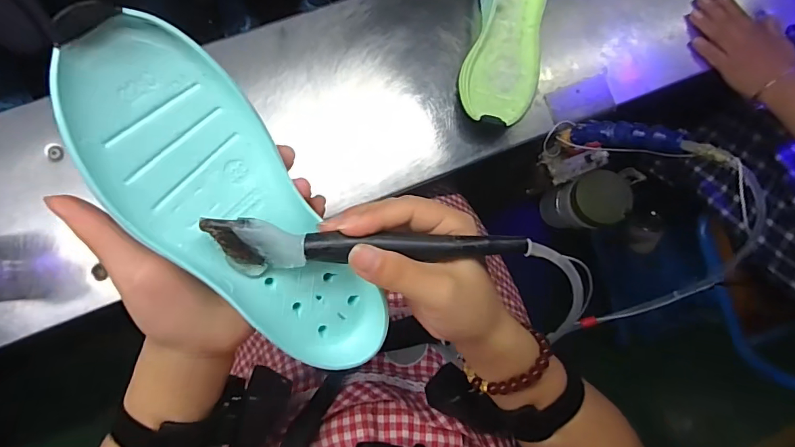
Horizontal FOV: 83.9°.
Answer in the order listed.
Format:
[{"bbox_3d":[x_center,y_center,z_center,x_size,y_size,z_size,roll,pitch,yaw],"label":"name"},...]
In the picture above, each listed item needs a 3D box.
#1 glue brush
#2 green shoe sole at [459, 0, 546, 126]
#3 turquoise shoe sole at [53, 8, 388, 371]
[{"bbox_3d":[-0.013,0.015,0.243,0.169,0.029,0.028,1,89,-5],"label":"glue brush"},{"bbox_3d":[0.131,-0.221,0.526,0.086,0.043,0.211,13,87,-8],"label":"green shoe sole"},{"bbox_3d":[-0.085,0.000,0.237,0.079,0.028,0.206,-38,111,-7],"label":"turquoise shoe sole"}]

